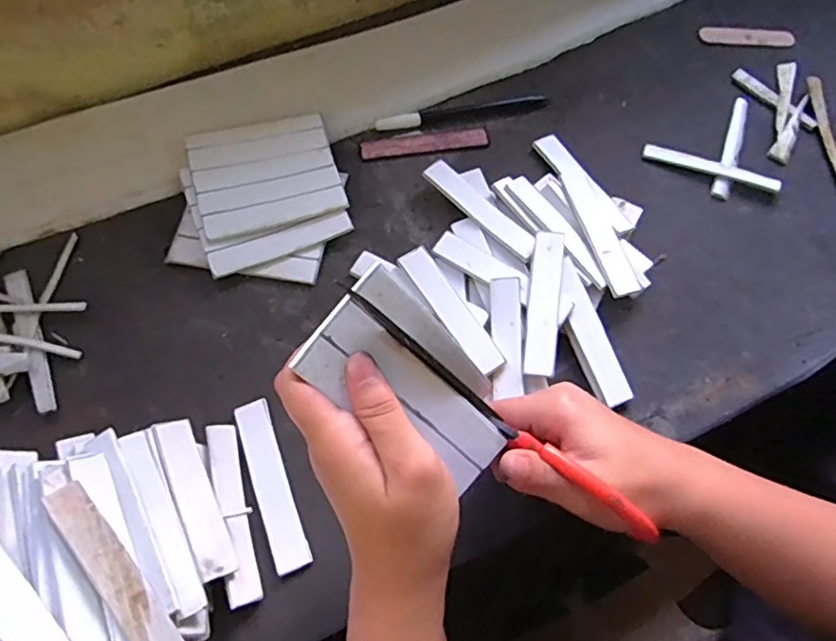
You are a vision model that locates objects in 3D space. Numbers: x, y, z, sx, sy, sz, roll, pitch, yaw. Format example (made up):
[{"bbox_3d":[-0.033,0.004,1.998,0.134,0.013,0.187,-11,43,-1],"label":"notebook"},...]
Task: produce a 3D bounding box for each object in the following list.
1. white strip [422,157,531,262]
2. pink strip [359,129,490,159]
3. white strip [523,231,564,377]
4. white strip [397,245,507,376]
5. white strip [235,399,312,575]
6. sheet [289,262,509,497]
[{"bbox_3d":[0.048,-0.086,0.447,0.022,0.006,0.106,-40,73,-17],"label":"white strip"},{"bbox_3d":[0.006,-0.148,0.490,0.107,0.004,0.018,-9,68,-5],"label":"pink strip"},{"bbox_3d":[0.087,-0.014,0.405,0.020,0.006,0.106,3,69,18],"label":"white strip"},{"bbox_3d":[0.023,-0.009,0.411,0.021,0.004,0.108,-31,68,-10],"label":"white strip"},{"bbox_3d":[-0.093,0.103,0.371,0.023,0.004,0.108,-19,69,-9],"label":"white strip"},{"bbox_3d":[-0.002,0.030,0.279,0.106,0.022,0.060,45,70,-19],"label":"sheet"}]

